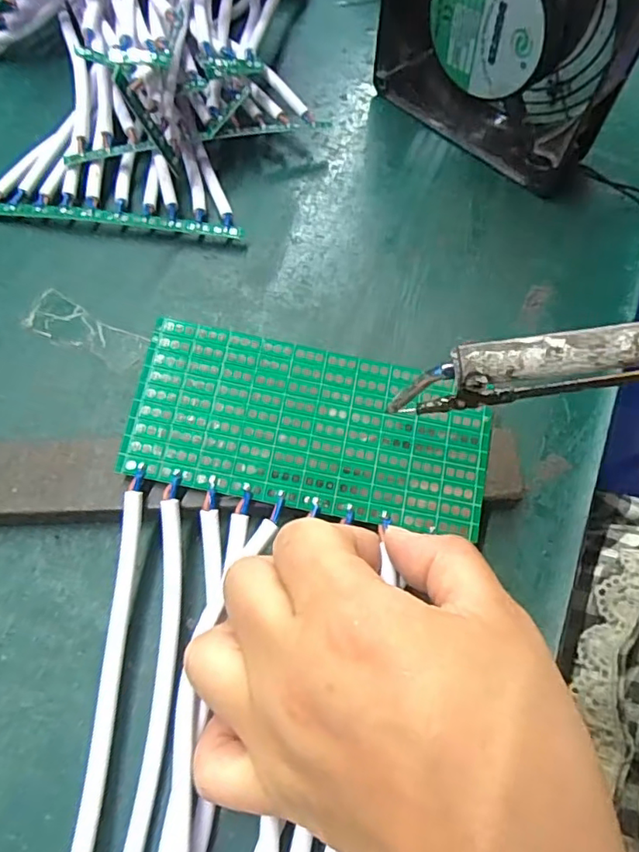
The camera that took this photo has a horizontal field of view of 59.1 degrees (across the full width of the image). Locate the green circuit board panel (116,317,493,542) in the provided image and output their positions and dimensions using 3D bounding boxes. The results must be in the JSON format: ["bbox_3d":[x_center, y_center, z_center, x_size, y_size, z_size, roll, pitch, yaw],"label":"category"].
[{"bbox_3d":[-0.002,0.001,0.211,0.131,0.010,0.061,14,66,-1],"label":"green circuit board panel"}]

